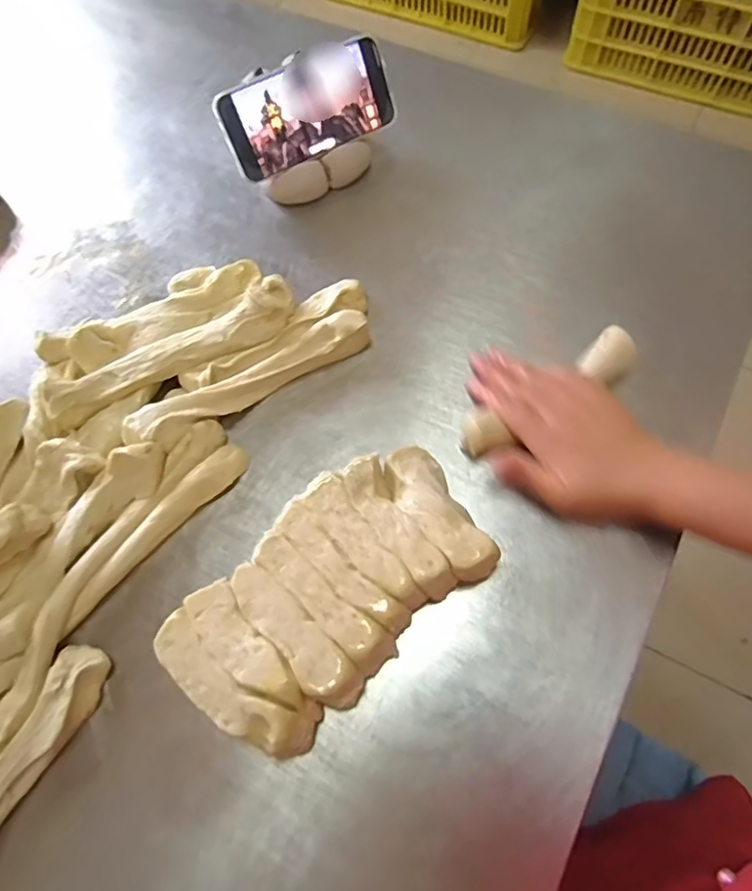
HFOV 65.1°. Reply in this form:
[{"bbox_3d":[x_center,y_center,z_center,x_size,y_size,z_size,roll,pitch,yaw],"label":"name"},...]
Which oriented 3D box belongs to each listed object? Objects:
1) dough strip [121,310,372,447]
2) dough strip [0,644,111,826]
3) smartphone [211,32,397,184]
[{"bbox_3d":[-0.097,-0.054,0.457,0.199,0.027,0.023,-30,69,-9],"label":"dough strip"},{"bbox_3d":[-0.233,0.216,0.363,0.035,0.031,0.190,25,71,12],"label":"dough strip"},{"bbox_3d":[-0.058,-0.293,0.515,0.151,0.074,0.006,-28,31,-9],"label":"smartphone"}]

